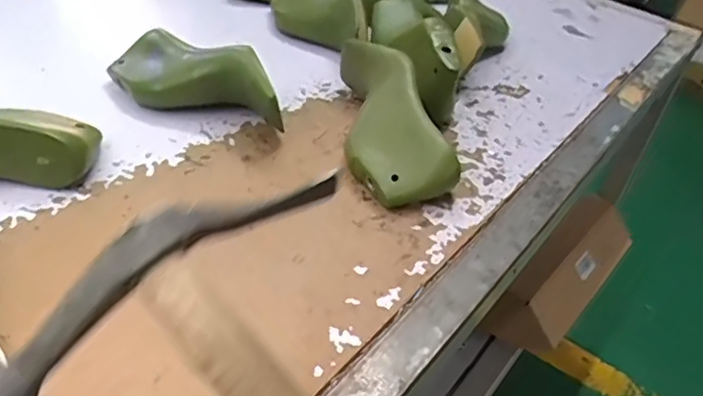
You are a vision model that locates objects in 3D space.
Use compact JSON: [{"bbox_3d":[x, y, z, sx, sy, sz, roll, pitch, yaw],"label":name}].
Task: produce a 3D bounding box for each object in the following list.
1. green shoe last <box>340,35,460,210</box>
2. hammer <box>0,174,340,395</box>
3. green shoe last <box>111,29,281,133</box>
[{"bbox_3d":[0.044,-0.089,0.604,0.099,0.065,0.213,3,39,-6],"label":"green shoe last"},{"bbox_3d":[-0.007,0.089,0.219,0.219,0.034,0.141,42,47,10],"label":"hammer"},{"bbox_3d":[-0.163,-0.123,0.626,0.217,0.074,0.072,28,44,24],"label":"green shoe last"}]

